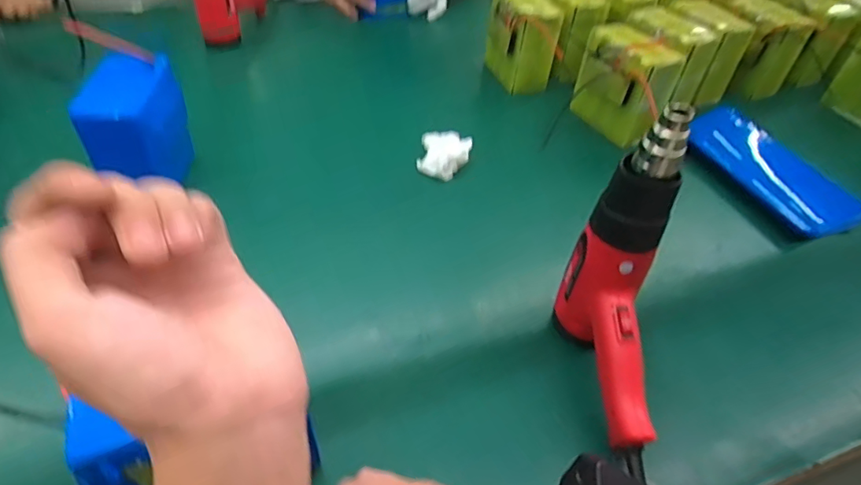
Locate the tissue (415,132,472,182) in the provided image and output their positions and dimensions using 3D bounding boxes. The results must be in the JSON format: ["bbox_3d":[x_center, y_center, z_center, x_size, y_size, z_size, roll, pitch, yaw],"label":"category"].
[{"bbox_3d":[0.020,-0.137,0.790,0.080,0.032,0.087,10,44,4],"label":"tissue"}]

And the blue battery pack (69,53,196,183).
[{"bbox_3d":[-0.368,-0.140,0.662,0.073,0.159,0.145,4,44,-3],"label":"blue battery pack"}]

